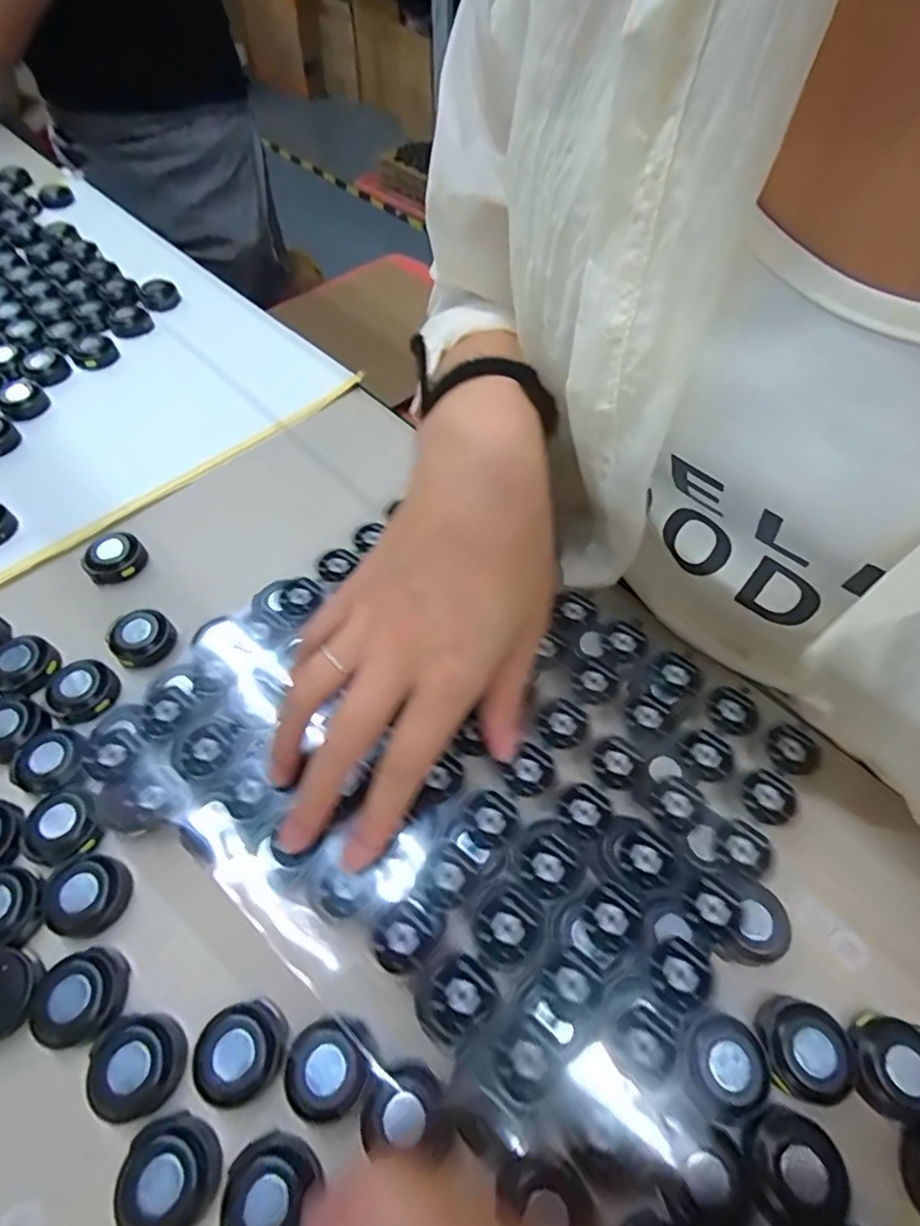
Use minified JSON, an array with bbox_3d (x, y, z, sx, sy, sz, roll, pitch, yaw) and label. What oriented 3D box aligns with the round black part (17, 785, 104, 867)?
[{"bbox_3d":[-0.168,0.091,0.239,0.029,0.009,0.030,0,57,-1],"label":"round black part"}]

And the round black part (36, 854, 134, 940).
[{"bbox_3d":[-0.149,0.112,0.227,0.030,0.010,0.029,0,57,-1],"label":"round black part"}]

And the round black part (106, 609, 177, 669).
[{"bbox_3d":[-0.161,0.012,0.290,0.027,0.010,0.029,0,57,-1],"label":"round black part"}]

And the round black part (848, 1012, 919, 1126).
[{"bbox_3d":[0.152,0.158,0.200,0.027,0.014,0.030,5,57,3],"label":"round black part"}]

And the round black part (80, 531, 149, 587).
[{"bbox_3d":[-0.192,-0.031,0.316,0.029,0.012,0.030,0,57,-1],"label":"round black part"}]

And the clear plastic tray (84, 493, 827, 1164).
[{"bbox_3d":[-0.005,0.060,0.257,0.260,0.007,0.200,30,61,18],"label":"clear plastic tray"}]

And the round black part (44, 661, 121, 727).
[{"bbox_3d":[-0.181,0.038,0.274,0.029,0.009,0.030,0,57,-1],"label":"round black part"}]

